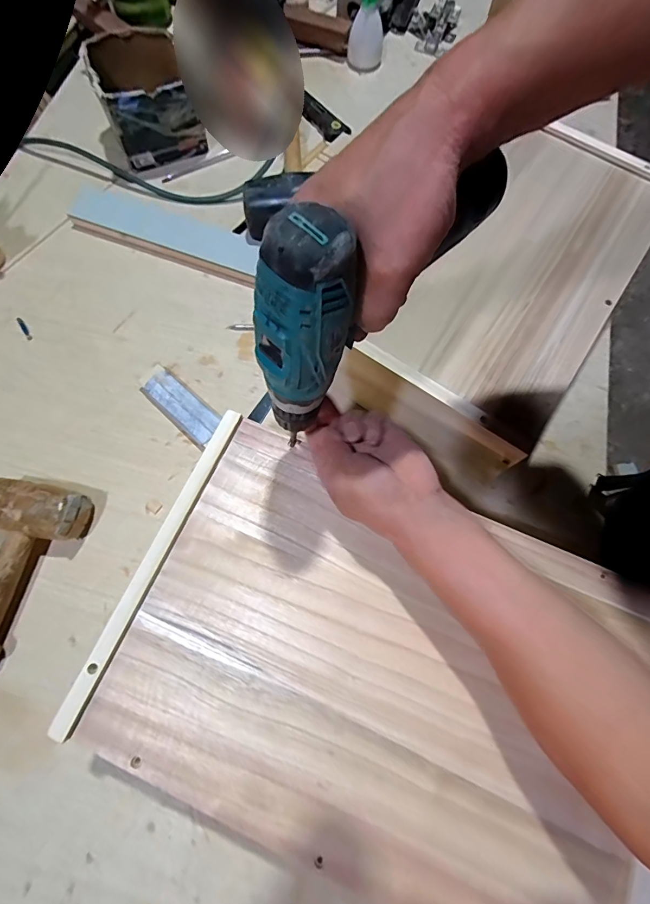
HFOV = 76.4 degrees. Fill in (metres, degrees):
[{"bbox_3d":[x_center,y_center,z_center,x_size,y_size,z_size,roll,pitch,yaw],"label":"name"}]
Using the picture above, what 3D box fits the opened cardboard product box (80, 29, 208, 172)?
[{"bbox_3d":[-0.288,-0.581,0.678,0.142,0.097,0.172,-22,71,-6],"label":"opened cardboard product box"}]

